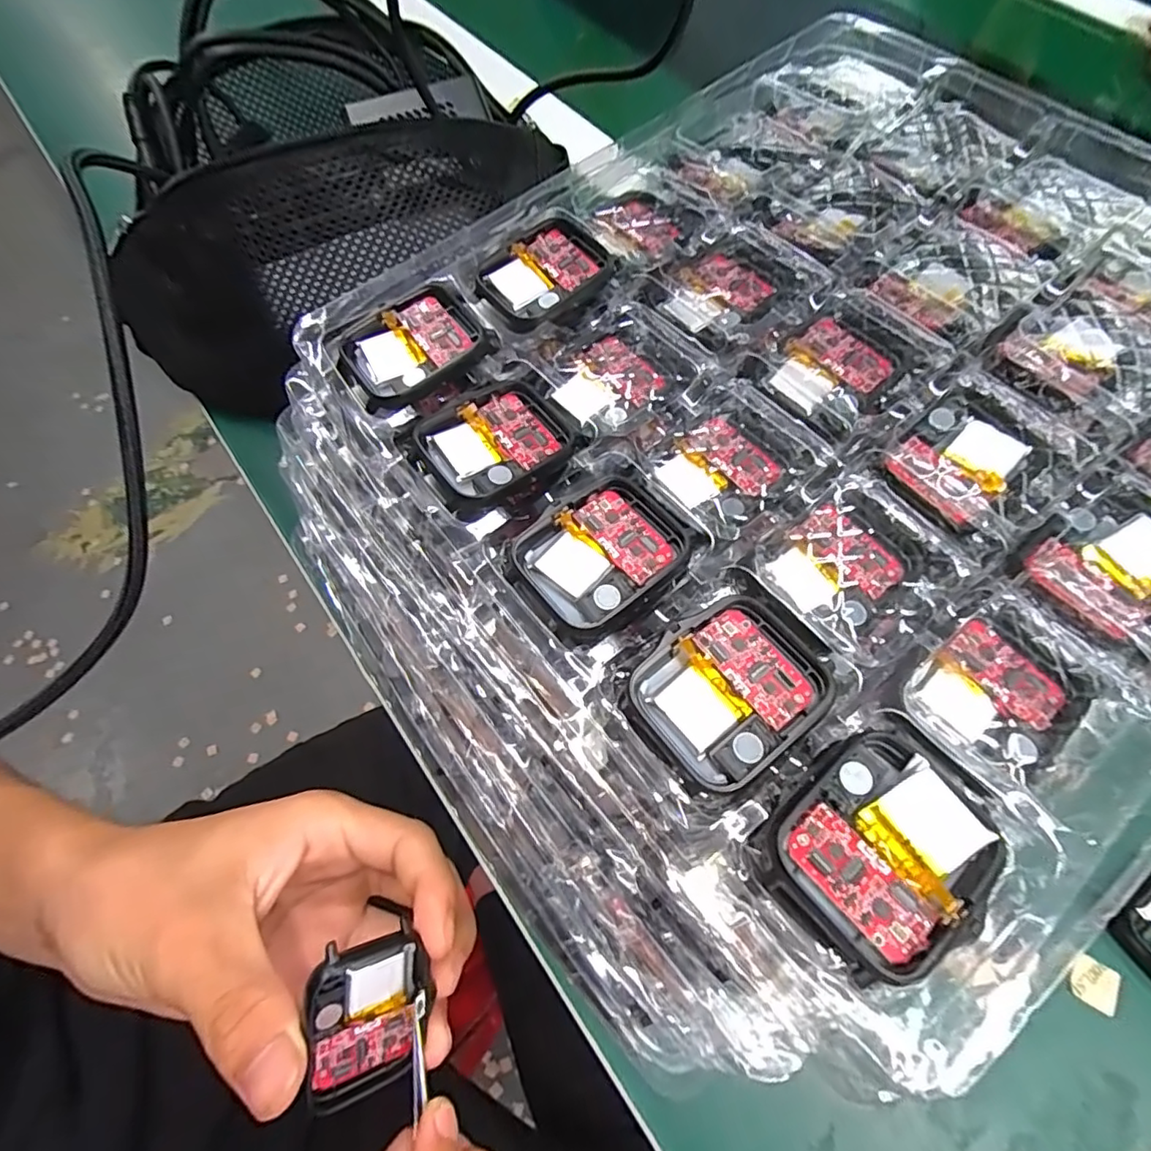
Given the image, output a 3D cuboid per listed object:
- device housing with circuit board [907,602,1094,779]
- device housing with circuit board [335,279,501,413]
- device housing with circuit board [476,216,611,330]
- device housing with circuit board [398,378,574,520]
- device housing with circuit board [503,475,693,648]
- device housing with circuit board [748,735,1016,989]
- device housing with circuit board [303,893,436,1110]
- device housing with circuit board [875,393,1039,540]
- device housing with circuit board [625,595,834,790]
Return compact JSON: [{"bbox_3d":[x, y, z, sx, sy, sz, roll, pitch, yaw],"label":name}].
[{"bbox_3d":[0.111,0.030,0.148,0.035,0.012,0.035,-42,71,-16],"label":"device housing with circuit board"},{"bbox_3d":[-0.054,-0.077,0.191,0.049,0.008,0.037,-37,70,-13],"label":"device housing with circuit board"},{"bbox_3d":[-0.010,-0.109,0.206,0.045,0.009,0.037,-33,70,-11],"label":"device housing with circuit board"},{"bbox_3d":[-0.026,-0.041,0.178,0.046,0.007,0.041,-36,69,-13],"label":"device housing with circuit board"},{"bbox_3d":[0.007,-0.005,0.161,0.046,0.010,0.040,-39,70,-15],"label":"device housing with circuit board"},{"bbox_3d":[0.067,0.058,0.123,0.045,0.006,0.038,-40,71,-15],"label":"device housing with circuit board"},{"bbox_3d":[-0.063,0.131,0.172,0.034,0.006,0.053,4,89,-39],"label":"device housing with circuit board"},{"bbox_3d":[0.118,-0.036,0.173,0.045,0.011,0.035,-41,71,-14],"label":"device housing with circuit board"},{"bbox_3d":[0.039,0.029,0.145,0.043,0.015,0.037,-37,70,-14],"label":"device housing with circuit board"}]

